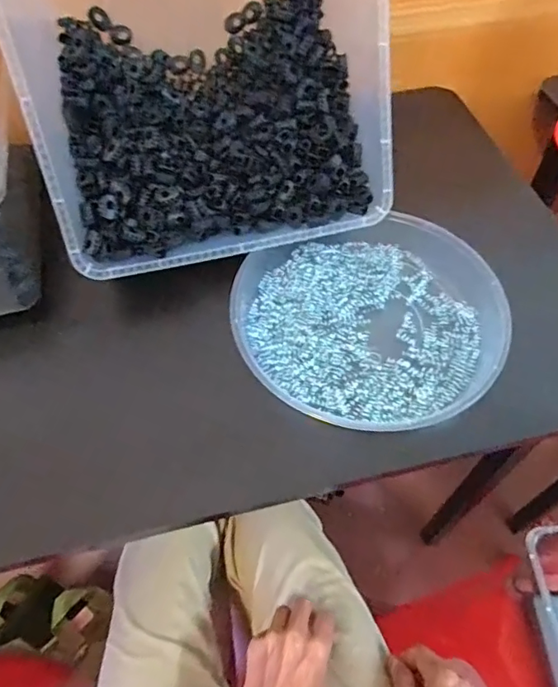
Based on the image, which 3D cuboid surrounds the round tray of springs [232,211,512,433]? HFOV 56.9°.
[{"bbox_3d":[0.078,-0.030,0.462,0.223,0.035,0.229,-1,56,1],"label":"round tray of springs"}]

